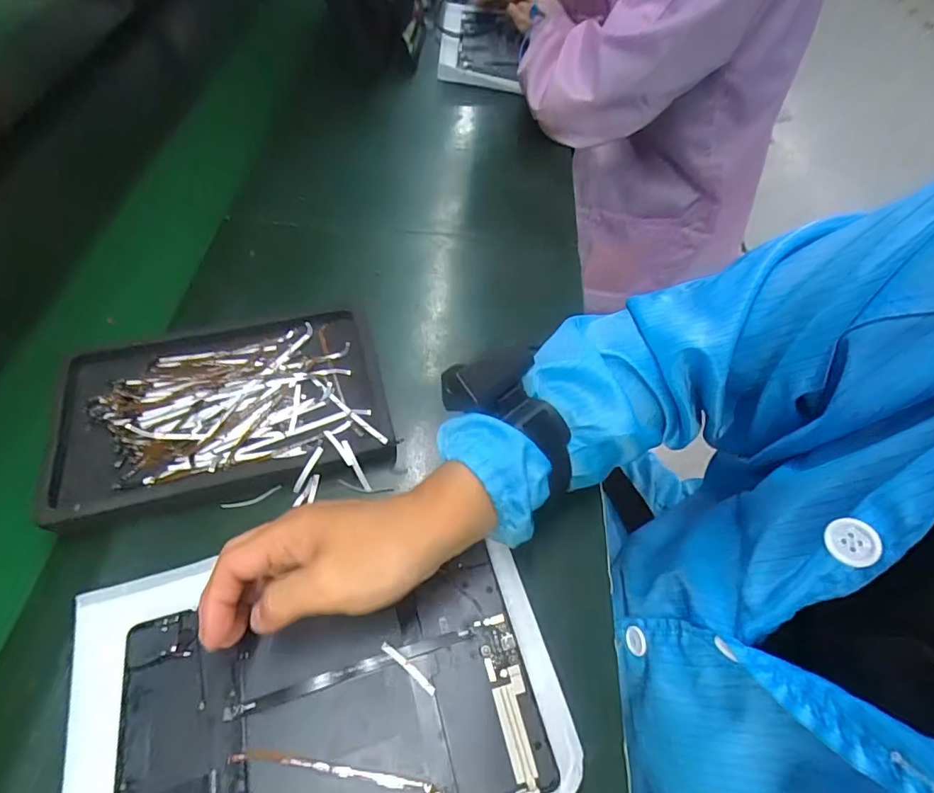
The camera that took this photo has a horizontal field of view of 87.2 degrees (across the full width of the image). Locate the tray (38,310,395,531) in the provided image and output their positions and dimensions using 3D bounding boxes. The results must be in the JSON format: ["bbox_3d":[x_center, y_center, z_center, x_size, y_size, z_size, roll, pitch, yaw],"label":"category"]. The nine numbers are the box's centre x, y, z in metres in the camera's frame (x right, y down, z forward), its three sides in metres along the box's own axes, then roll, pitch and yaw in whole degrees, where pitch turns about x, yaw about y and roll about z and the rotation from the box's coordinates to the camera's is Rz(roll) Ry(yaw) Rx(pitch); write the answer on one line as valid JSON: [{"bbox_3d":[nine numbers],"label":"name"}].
[{"bbox_3d":[-0.193,0.007,0.398,0.236,0.031,0.164,-11,56,-9],"label":"tray"}]

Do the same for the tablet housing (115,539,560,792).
[{"bbox_3d":[-0.080,0.188,0.293,0.233,0.011,0.144,-13,58,-9],"label":"tablet housing"}]

